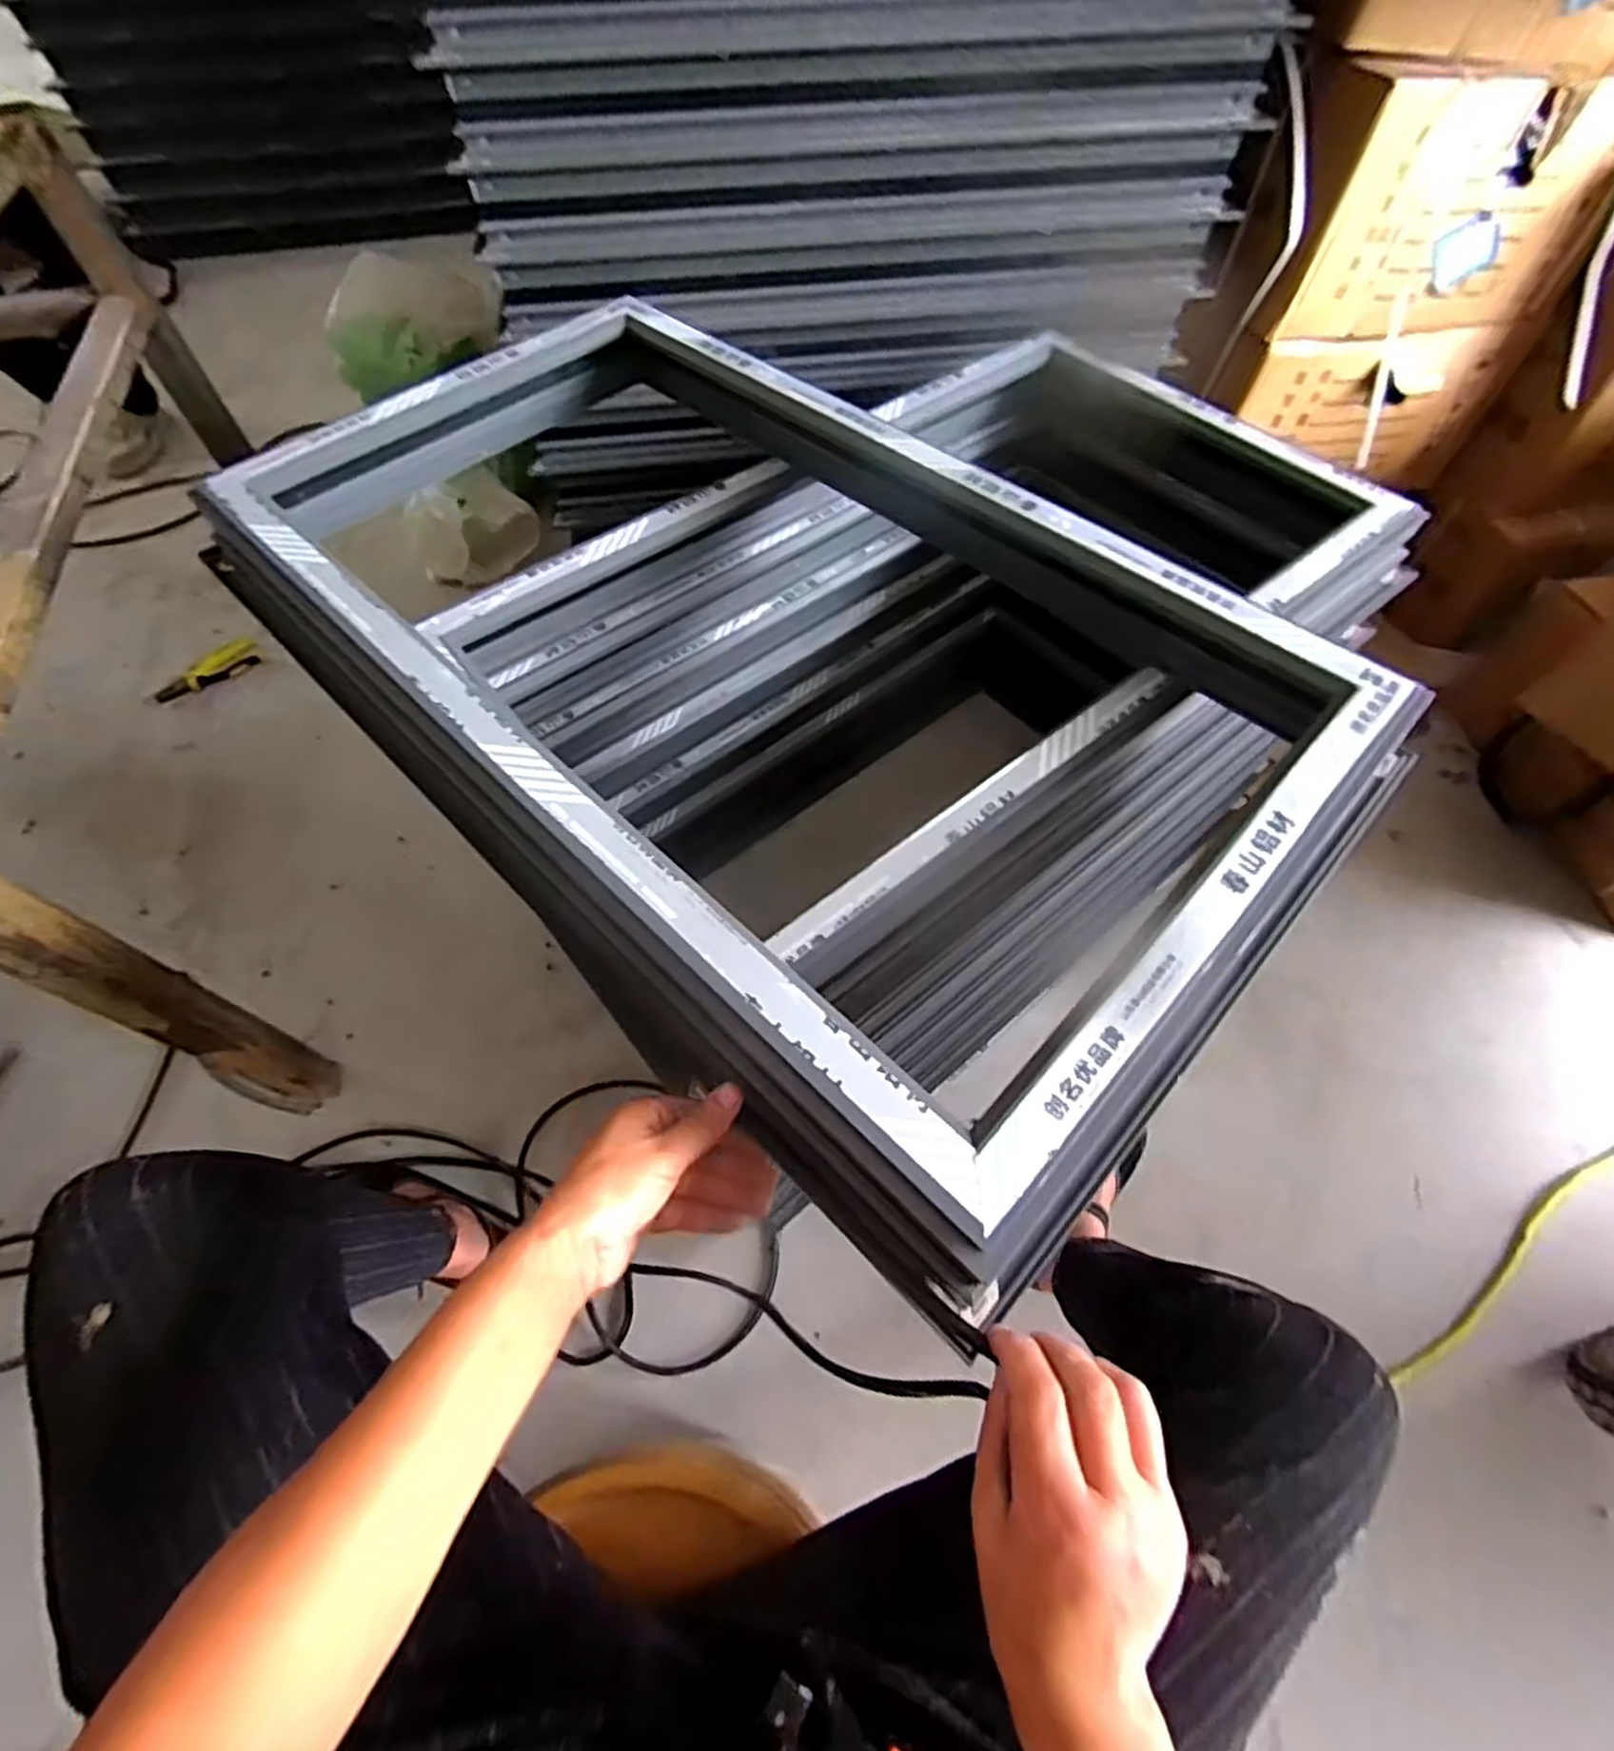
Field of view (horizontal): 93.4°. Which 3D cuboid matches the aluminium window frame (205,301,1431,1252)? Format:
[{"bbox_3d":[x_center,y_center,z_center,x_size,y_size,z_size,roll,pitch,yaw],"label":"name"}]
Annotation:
[{"bbox_3d":[-0.052,-0.212,0.610,0.864,0.085,0.487,39,68,21],"label":"aluminium window frame"}]

